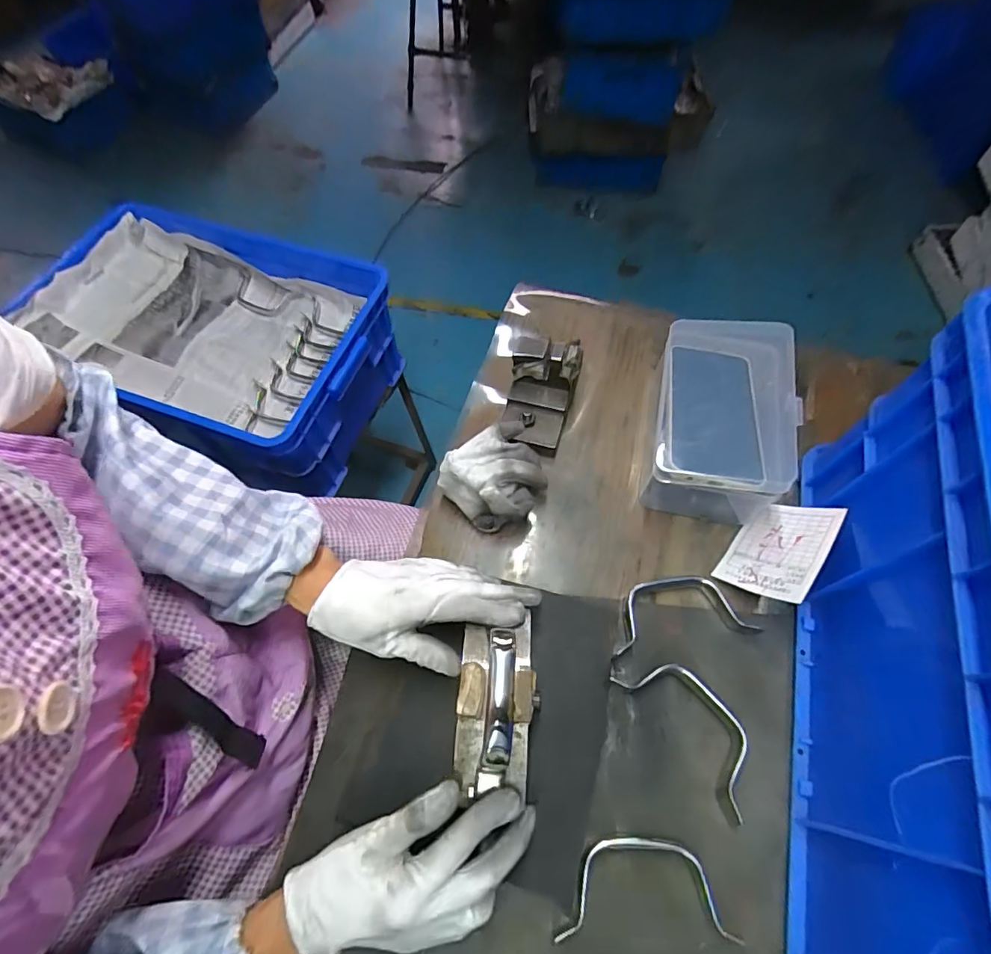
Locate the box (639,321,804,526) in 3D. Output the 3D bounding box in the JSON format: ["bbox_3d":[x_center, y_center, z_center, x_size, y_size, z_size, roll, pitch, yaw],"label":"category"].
[{"bbox_3d":[0.212,-0.056,0.478,0.117,0.091,0.179,11,63,8],"label":"box"}]

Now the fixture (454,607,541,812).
[{"bbox_3d":[-0.003,0.150,0.335,0.054,0.068,0.118,2,62,3],"label":"fixture"}]

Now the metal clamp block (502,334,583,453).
[{"bbox_3d":[0.044,-0.079,0.501,0.066,0.079,0.096,11,63,8],"label":"metal clamp block"}]

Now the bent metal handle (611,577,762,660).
[{"bbox_3d":[0.158,0.114,0.430,0.128,0.021,0.056,-11,62,-3],"label":"bent metal handle"}]

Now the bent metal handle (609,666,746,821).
[{"bbox_3d":[0.154,0.190,0.389,0.054,0.018,0.122,-39,67,-17],"label":"bent metal handle"}]

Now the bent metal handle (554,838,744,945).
[{"bbox_3d":[0.101,0.283,0.344,0.120,0.020,0.056,-1,62,2],"label":"bent metal handle"}]

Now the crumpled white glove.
[{"bbox_3d":[0.001,0.004,0.467,0.087,0.064,0.082,38,70,20],"label":"crumpled white glove"}]

